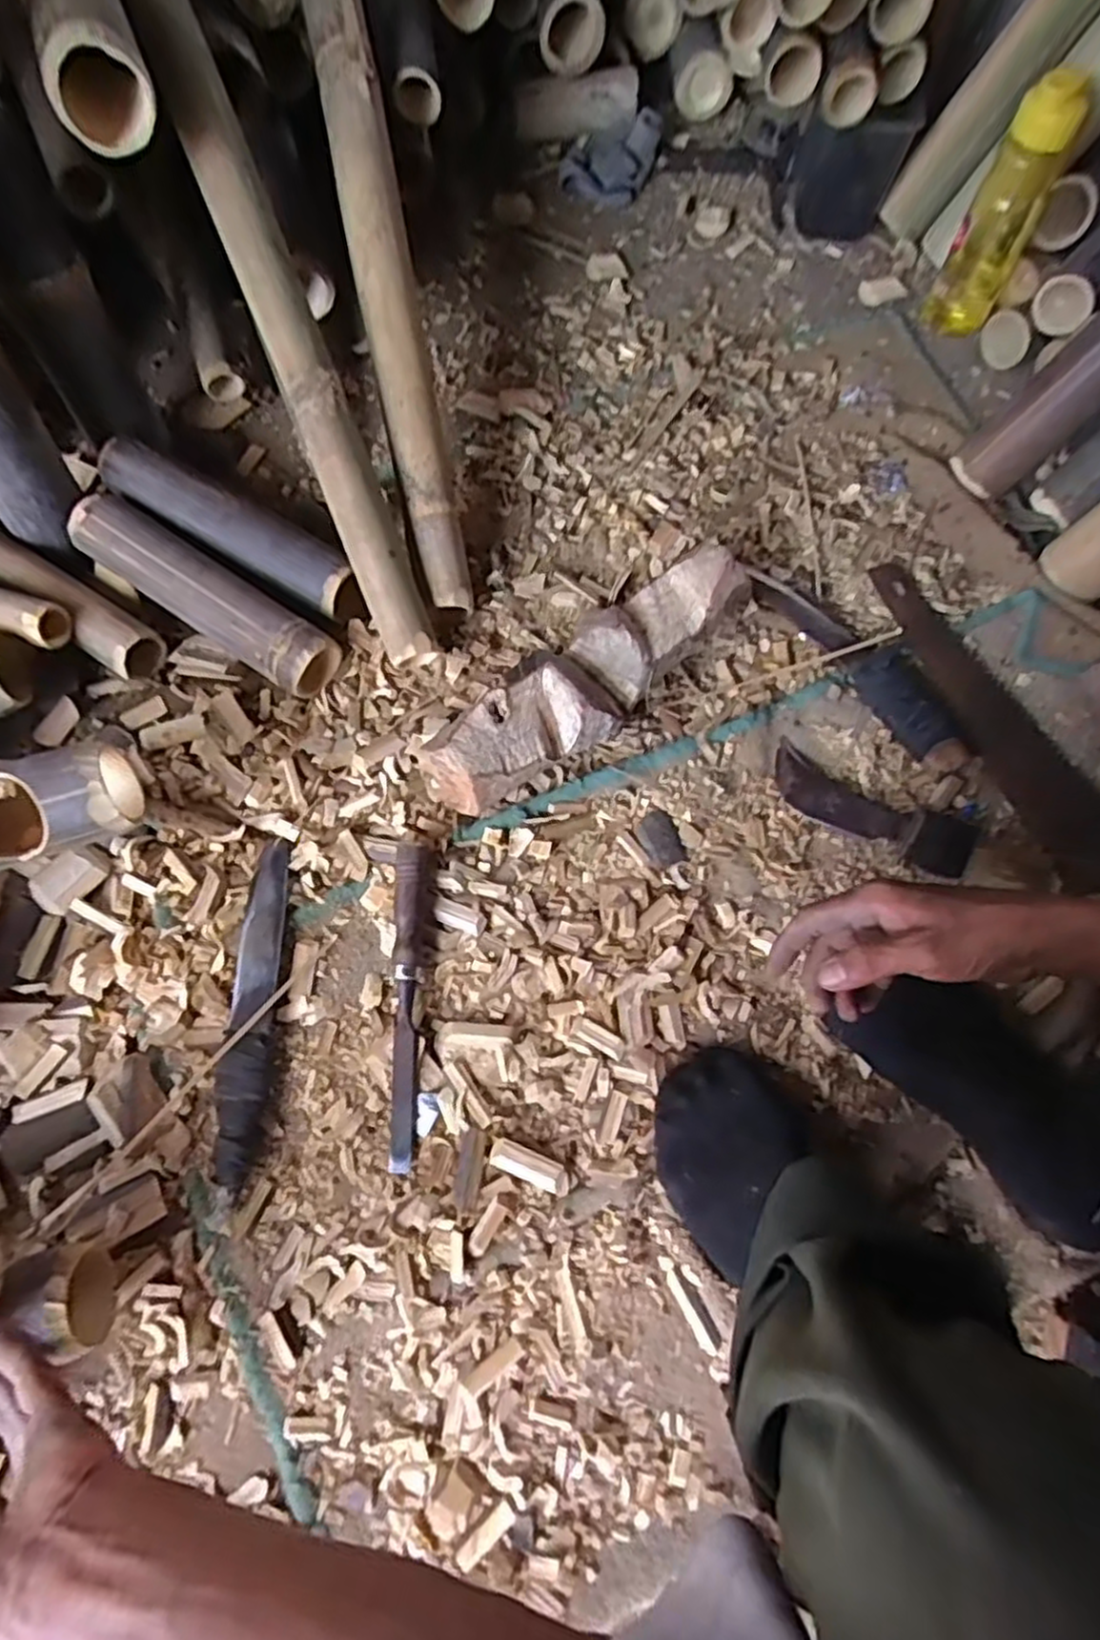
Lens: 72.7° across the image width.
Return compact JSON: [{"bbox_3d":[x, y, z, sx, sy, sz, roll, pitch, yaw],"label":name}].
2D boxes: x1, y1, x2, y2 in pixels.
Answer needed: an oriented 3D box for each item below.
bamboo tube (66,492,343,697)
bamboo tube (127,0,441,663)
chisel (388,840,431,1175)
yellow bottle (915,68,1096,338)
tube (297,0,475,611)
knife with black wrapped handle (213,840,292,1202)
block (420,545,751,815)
[{"bbox_3d":[-0.306,-0.199,0.667,0.265,0.055,0.059,33,73,8],"label":"bamboo tube"},{"bbox_3d":[-0.231,-0.444,0.624,0.053,0.042,0.642,-22,97,-9],"label":"bamboo tube"},{"bbox_3d":[-0.110,0.137,0.575,0.023,0.028,0.239,1,71,-2],"label":"chisel"},{"bbox_3d":[0.459,-0.608,0.757,0.070,0.215,0.061,33,73,8],"label":"yellow bottle"},{"bbox_3d":[-0.151,-0.512,0.670,0.057,0.042,0.648,-11,93,-6],"label":"tube"},{"bbox_3d":[-0.229,0.140,0.576,0.039,0.018,0.253,2,71,-2],"label":"knife with black wrapped handle"},{"bbox_3d":[0.036,-0.128,0.659,0.334,0.058,0.106,-38,77,-15],"label":"block"}]

